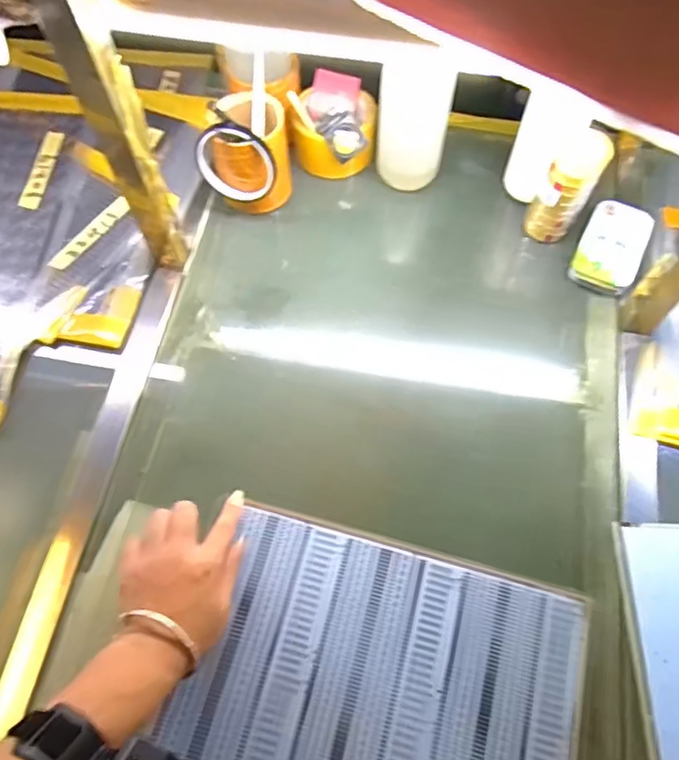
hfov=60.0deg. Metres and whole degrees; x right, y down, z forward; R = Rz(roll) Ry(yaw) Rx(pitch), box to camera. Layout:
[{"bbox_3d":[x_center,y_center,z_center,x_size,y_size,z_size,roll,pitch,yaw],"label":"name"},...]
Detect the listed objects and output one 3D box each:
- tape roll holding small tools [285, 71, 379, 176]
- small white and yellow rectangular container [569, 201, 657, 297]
[{"bbox_3d":[-0.011,-0.302,0.697,0.106,0.074,0.101,-1,67,0],"label":"tape roll holding small tools"},{"bbox_3d":[0.302,-0.149,0.654,0.066,0.030,0.105,25,70,11],"label":"small white and yellow rectangular container"}]

